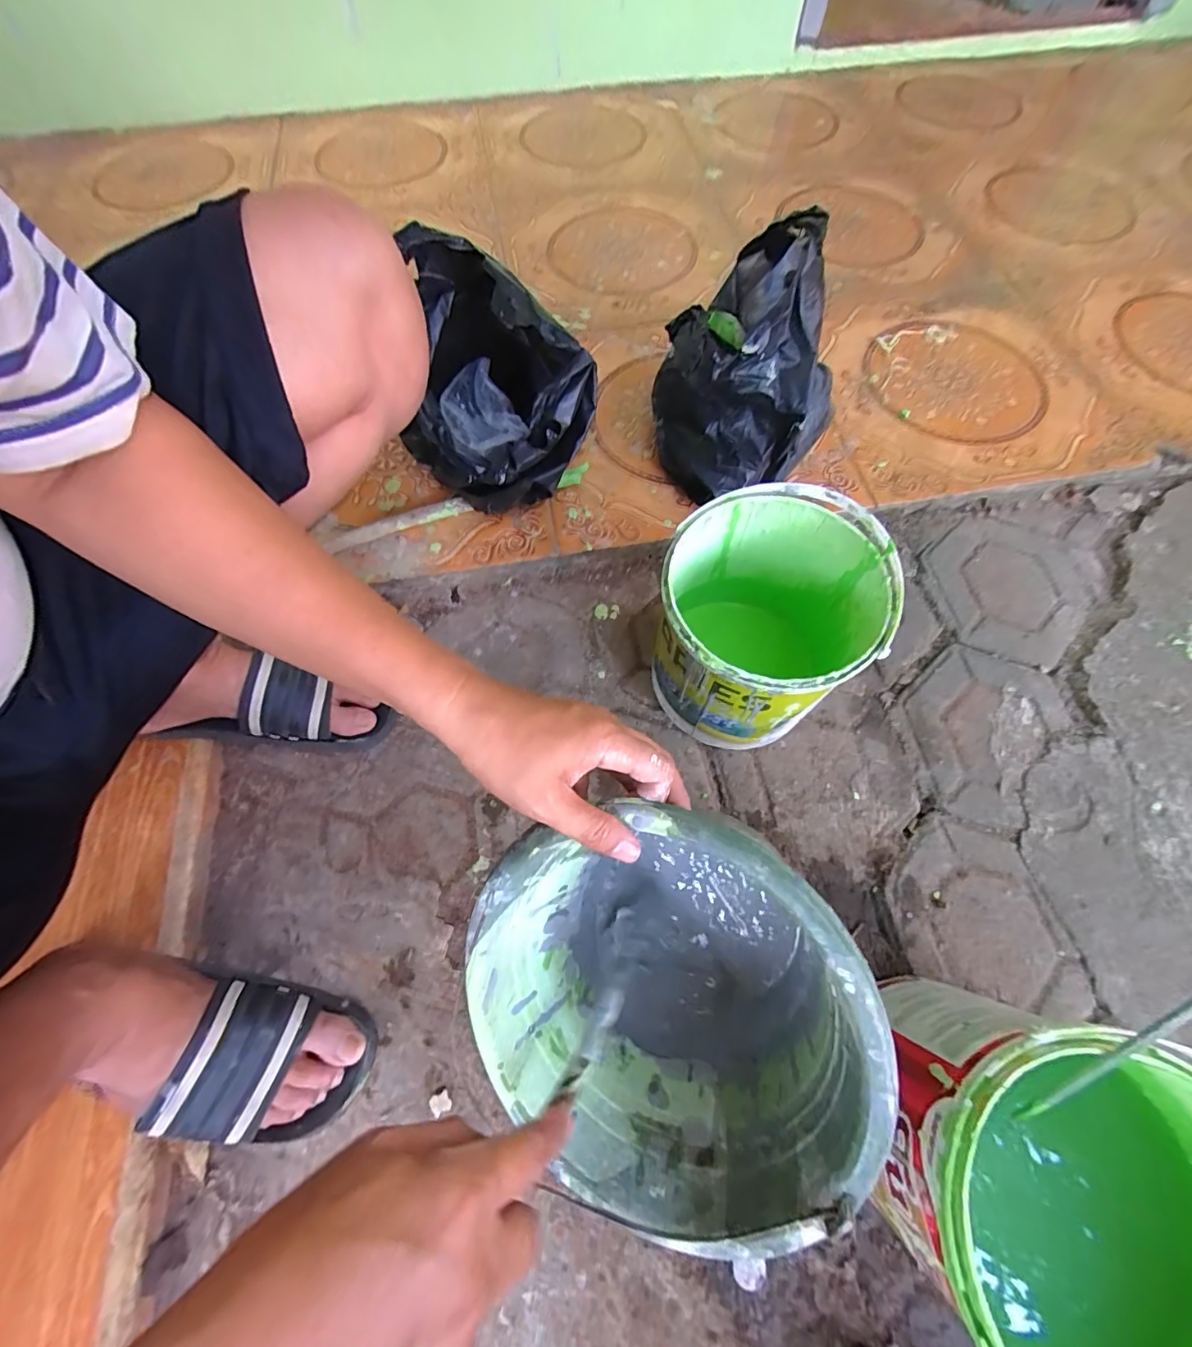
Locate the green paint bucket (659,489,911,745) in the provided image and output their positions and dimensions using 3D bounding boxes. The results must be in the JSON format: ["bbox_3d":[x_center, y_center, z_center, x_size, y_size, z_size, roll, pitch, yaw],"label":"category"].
[{"bbox_3d":[0.151,-0.038,0.486,0.183,0.194,0.177,-1,66,1],"label":"green paint bucket"}]

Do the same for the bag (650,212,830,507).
[{"bbox_3d":[0.175,-0.364,0.585,0.201,0.212,0.271,10,67,6],"label":"bag"}]

